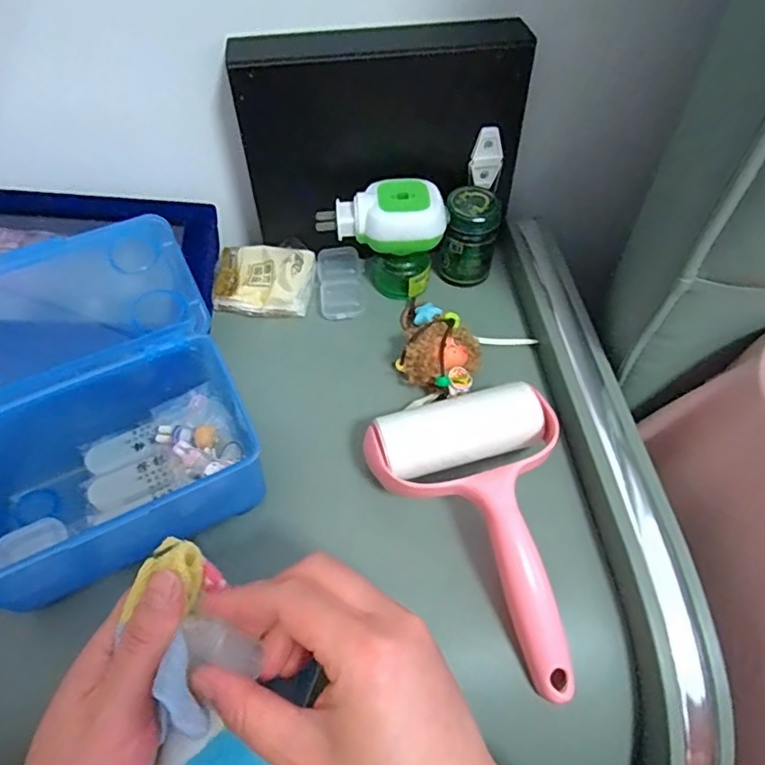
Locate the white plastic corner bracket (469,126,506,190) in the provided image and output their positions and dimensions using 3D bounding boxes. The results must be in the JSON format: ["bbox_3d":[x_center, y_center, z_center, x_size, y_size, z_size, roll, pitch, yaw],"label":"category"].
[{"bbox_3d":[0.079,-0.169,0.429,0.023,0.043,0.012,7,55,6],"label":"white plastic corner bracket"}]

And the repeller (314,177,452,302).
[{"bbox_3d":[0.002,-0.109,0.429,0.087,0.077,0.045,8,55,6],"label":"repeller"}]

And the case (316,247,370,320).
[{"bbox_3d":[-0.033,-0.081,0.456,0.037,0.012,0.071,-4,54,-2],"label":"case"}]

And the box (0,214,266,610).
[{"bbox_3d":[-0.186,0.016,0.351,0.176,0.092,0.207,-20,56,-13],"label":"box"}]

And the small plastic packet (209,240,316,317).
[{"bbox_3d":[-0.093,-0.089,0.446,0.077,0.032,0.063,2,54,2],"label":"small plastic packet"}]

